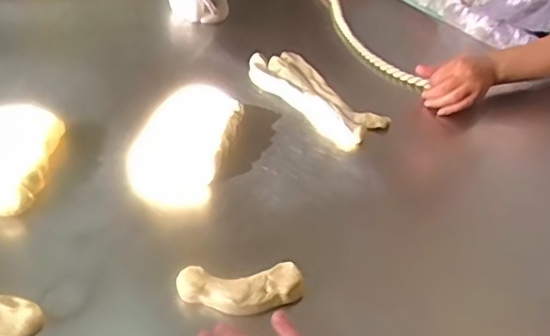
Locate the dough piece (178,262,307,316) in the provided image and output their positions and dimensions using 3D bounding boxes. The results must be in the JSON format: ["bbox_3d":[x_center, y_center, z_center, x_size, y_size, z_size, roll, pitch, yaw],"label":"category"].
[{"bbox_3d":[-0.035,0.130,0.621,0.134,0.023,0.050,0,39,-9],"label":"dough piece"}]

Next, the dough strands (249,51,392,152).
[{"bbox_3d":[0.062,-0.120,0.966,0.088,0.042,0.270,-22,47,-32],"label":"dough strands"}]

